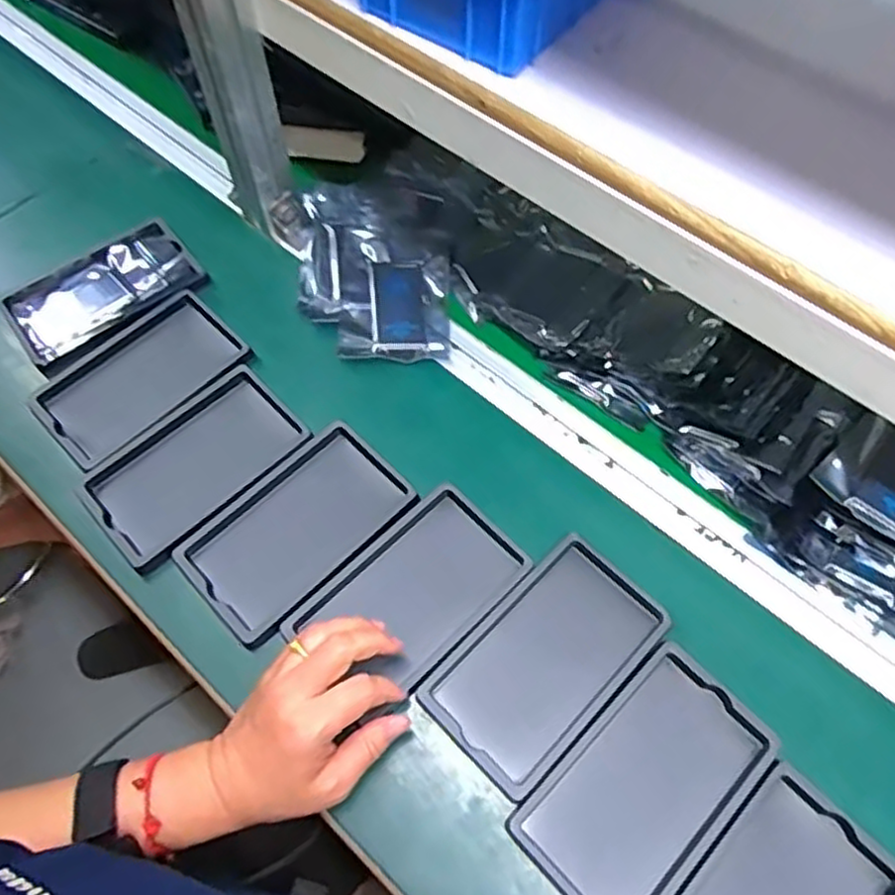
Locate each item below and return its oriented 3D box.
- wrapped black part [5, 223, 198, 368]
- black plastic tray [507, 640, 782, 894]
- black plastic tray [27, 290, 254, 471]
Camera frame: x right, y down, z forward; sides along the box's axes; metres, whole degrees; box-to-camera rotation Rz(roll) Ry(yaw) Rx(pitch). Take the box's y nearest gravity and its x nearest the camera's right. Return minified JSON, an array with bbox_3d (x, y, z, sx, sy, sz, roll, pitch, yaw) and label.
[{"bbox_3d":[-0.301,-0.135,0.631,0.148,0.030,0.084,-33,66,-18],"label":"wrapped black part"},{"bbox_3d":[0.124,0.210,0.448,0.157,0.025,0.092,-39,70,-22],"label":"black plastic tray"},{"bbox_3d":[-0.249,-0.059,0.580,0.156,0.018,0.095,-40,68,-21],"label":"black plastic tray"}]

